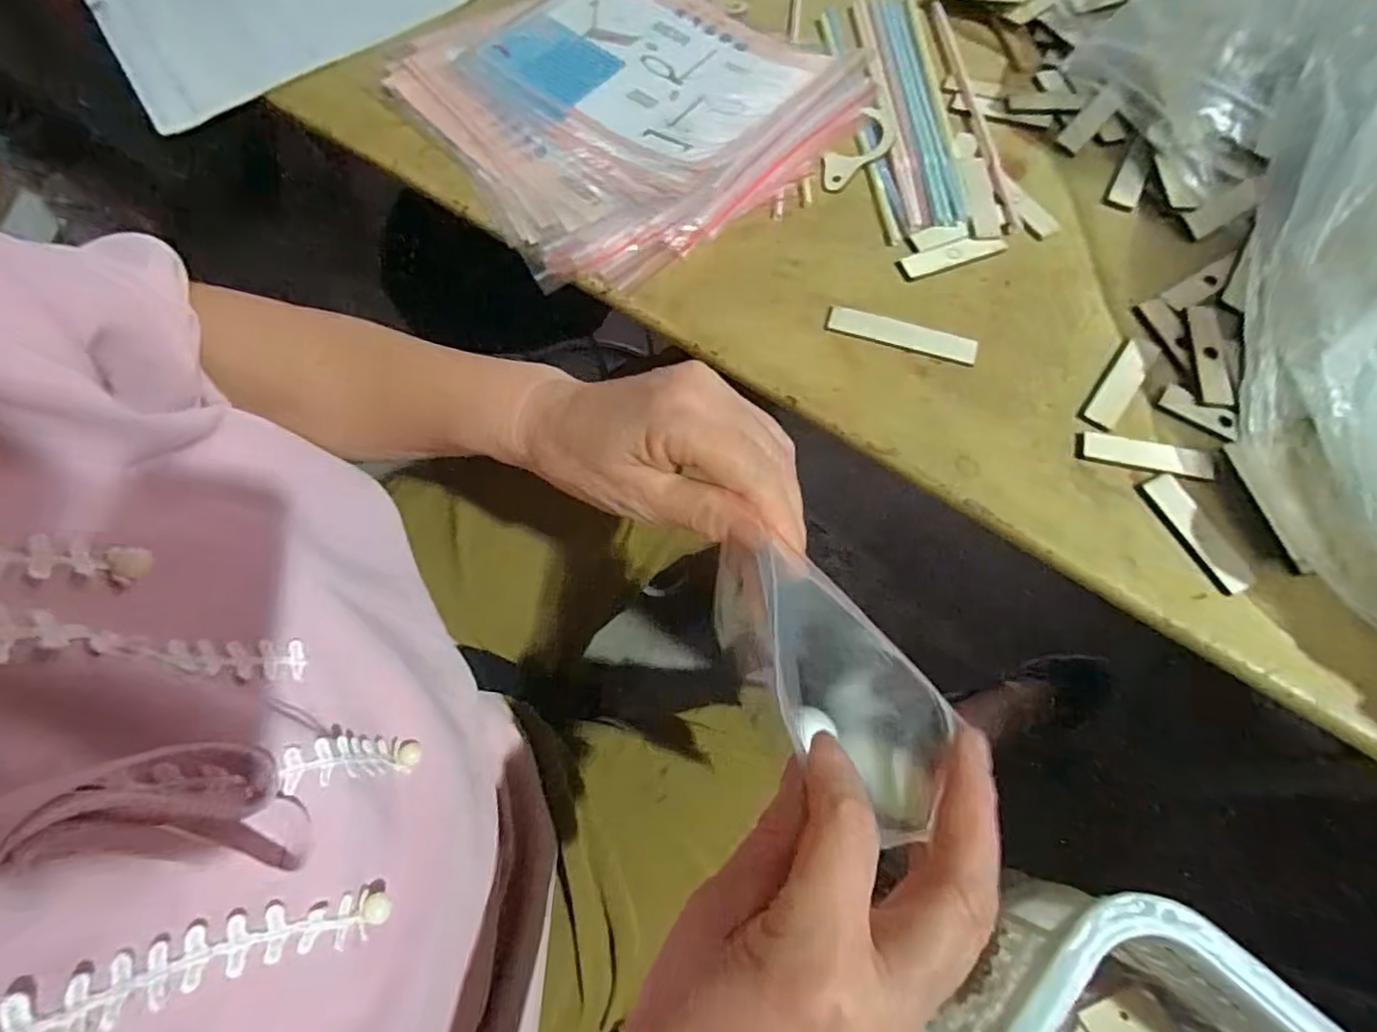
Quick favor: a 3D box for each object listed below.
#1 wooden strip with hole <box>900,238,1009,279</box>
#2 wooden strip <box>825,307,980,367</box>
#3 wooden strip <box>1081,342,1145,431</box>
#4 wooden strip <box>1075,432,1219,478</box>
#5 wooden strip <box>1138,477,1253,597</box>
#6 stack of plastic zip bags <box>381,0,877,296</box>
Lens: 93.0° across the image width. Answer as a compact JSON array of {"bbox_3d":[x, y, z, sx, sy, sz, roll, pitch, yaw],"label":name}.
[{"bbox_3d":[0.153,-0.150,0.375,0.061,0.004,0.015,-18,69,-5],"label":"wooden strip with hole"},{"bbox_3d":[0.116,-0.099,0.356,0.080,0.004,0.018,15,70,9],"label":"wooden strip"},{"bbox_3d":[0.222,-0.067,0.337,0.017,0.004,0.054,34,74,15],"label":"wooden strip"},{"bbox_3d":[0.225,-0.030,0.321,0.062,0.004,0.016,13,70,8],"label":"wooden strip"},{"bbox_3d":[0.239,0.007,0.307,0.019,0.004,0.061,-25,69,-7],"label":"wooden strip"},{"bbox_3d":[-0.055,-0.279,0.427,0.236,0.024,0.278,-43,73,-13],"label":"stack of plastic zip bags"}]

